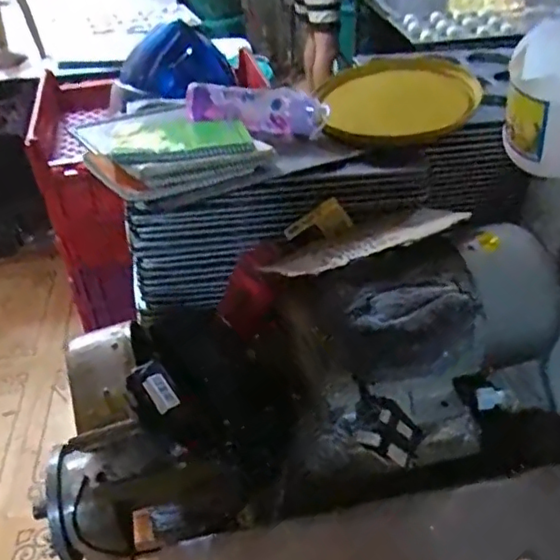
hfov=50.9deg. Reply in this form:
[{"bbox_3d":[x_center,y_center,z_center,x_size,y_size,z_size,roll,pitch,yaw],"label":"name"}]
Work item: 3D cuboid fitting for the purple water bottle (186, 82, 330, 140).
[{"bbox_3d":[-0.038,-0.288,0.988,0.233,0.074,0.077,4,38,8],"label":"purple water bottle"}]

